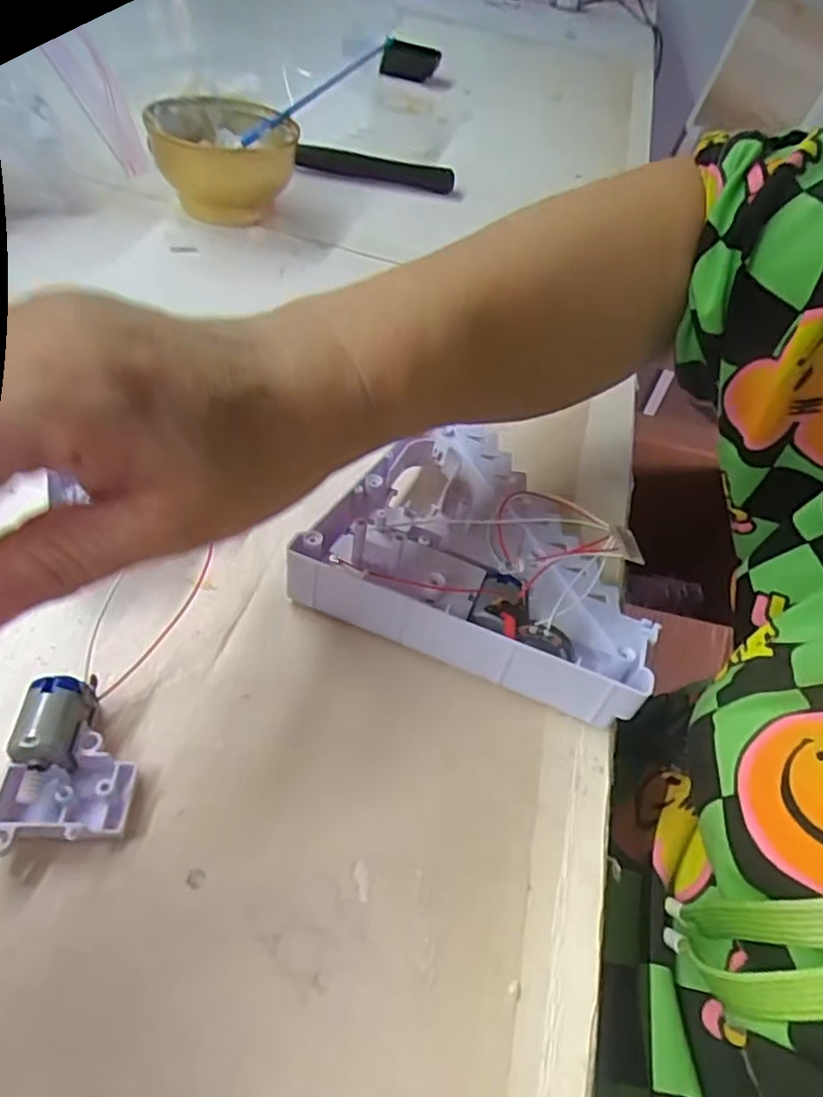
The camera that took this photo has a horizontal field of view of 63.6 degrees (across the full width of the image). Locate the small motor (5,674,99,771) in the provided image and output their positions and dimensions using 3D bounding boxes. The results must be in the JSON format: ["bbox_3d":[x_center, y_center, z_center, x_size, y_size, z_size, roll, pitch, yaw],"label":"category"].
[{"bbox_3d":[-0.110,0.054,0.207,0.016,0.020,0.029,0,42,2],"label":"small motor"}]

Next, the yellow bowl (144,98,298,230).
[{"bbox_3d":[-0.127,-0.267,0.465,0.094,0.071,0.107,-8,43,-7],"label":"yellow bowl"}]

